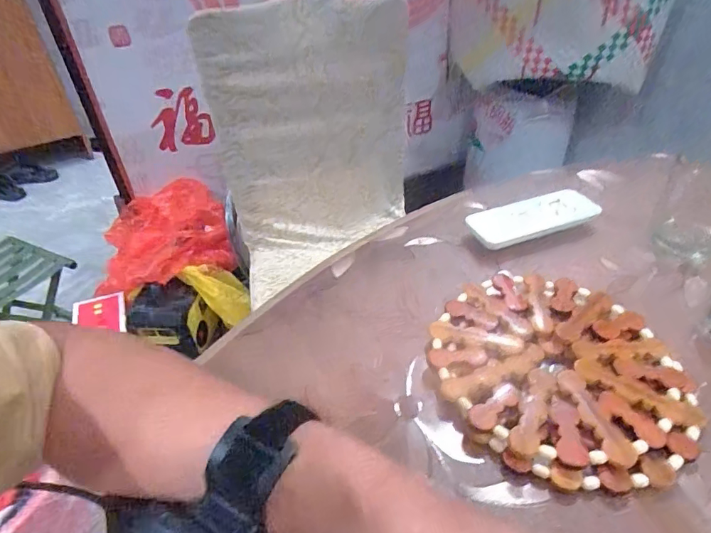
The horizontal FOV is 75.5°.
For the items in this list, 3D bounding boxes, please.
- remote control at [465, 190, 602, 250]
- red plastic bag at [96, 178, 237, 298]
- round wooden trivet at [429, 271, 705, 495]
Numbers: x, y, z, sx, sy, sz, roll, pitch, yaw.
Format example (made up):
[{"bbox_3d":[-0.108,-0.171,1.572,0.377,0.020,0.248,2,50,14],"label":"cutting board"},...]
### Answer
[{"bbox_3d":[0.172,-0.047,0.450,0.124,0.021,0.043,-14,41,-13],"label":"remote control"},{"bbox_3d":[-0.530,-0.085,1.265,0.340,0.142,0.339,-13,40,-12],"label":"red plastic bag"},{"bbox_3d":[0.138,0.069,0.322,0.157,0.014,0.169,-2,39,2],"label":"round wooden trivet"}]

